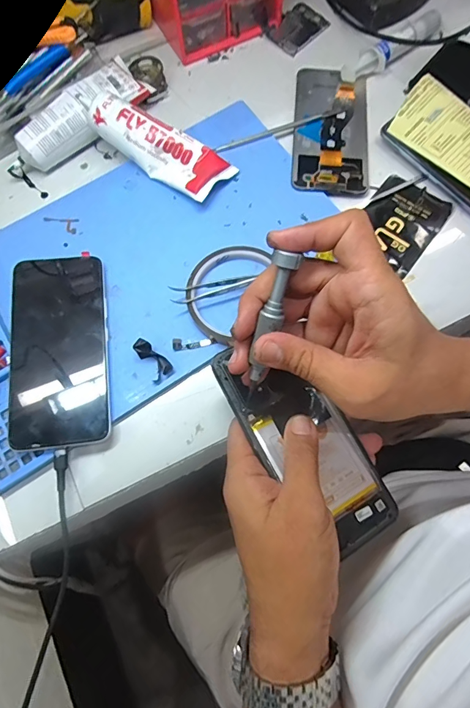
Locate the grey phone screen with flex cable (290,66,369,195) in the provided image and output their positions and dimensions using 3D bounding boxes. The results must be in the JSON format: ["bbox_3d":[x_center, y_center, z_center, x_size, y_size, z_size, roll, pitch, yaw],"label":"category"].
[{"bbox_3d":[0.098,-0.230,0.411,0.074,0.009,0.159,5,73,4],"label":"grey phone screen with flex cable"}]

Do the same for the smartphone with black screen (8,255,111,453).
[{"bbox_3d":[-0.146,-0.005,0.341,0.077,0.009,0.164,-5,76,-9],"label":"smartphone with black screen"}]

